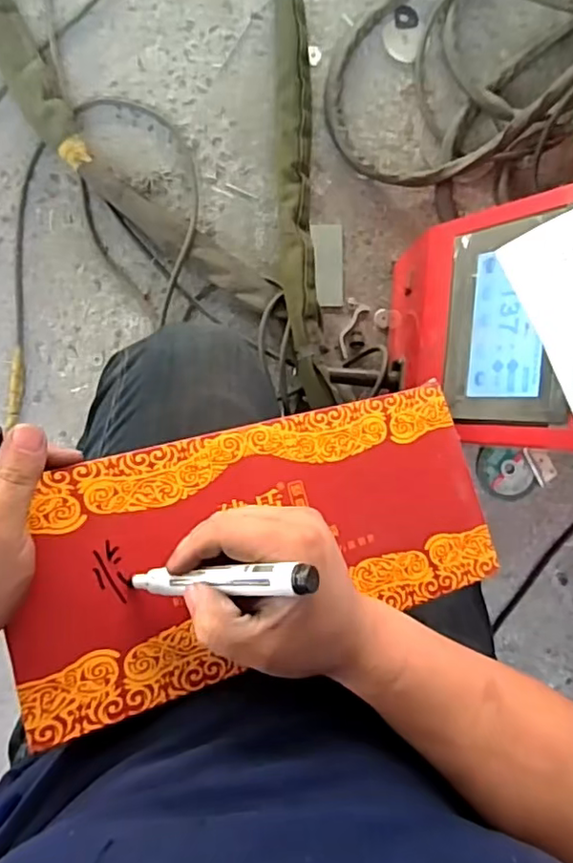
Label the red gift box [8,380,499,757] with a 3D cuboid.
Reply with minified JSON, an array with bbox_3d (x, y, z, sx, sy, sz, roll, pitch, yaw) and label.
[{"bbox_3d":[-0.010,0.069,0.393,0.323,0.017,0.146,-14,89,-21],"label":"red gift box"}]

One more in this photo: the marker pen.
[{"bbox_3d":[-0.040,0.080,0.319,0.117,0.012,0.014,-9,88,30],"label":"marker pen"}]

